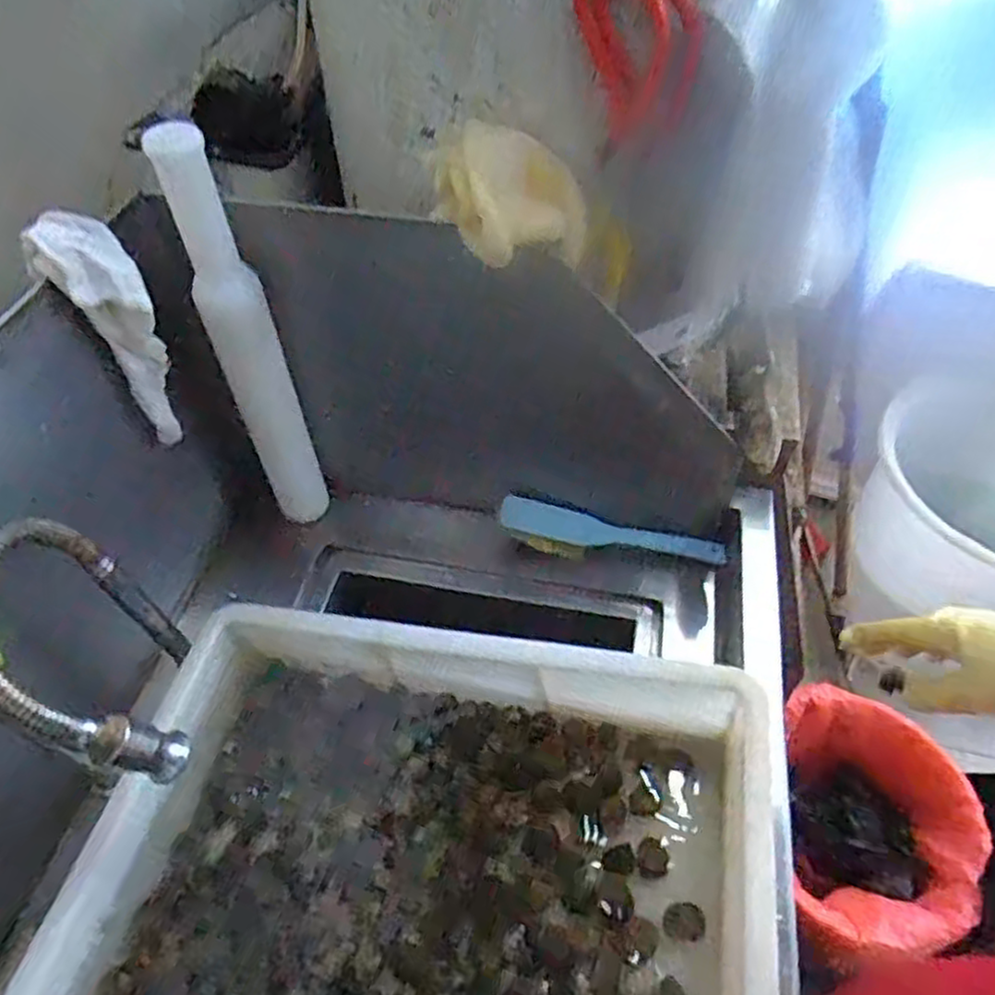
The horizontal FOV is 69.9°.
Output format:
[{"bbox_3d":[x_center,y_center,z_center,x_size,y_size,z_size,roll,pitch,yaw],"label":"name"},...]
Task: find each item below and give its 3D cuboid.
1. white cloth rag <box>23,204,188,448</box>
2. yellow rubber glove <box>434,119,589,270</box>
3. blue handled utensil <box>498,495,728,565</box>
[{"bbox_3d":[-0.275,-0.117,0.528,0.056,0.175,0.046,-27,55,-19],"label":"white cloth rag"},{"bbox_3d":[0.010,-0.209,0.495,0.107,0.075,0.078,0,51,1],"label":"yellow rubber glove"},{"bbox_3d":[0.114,0.040,0.712,0.221,0.040,0.045,9,52,10],"label":"blue handled utensil"}]

